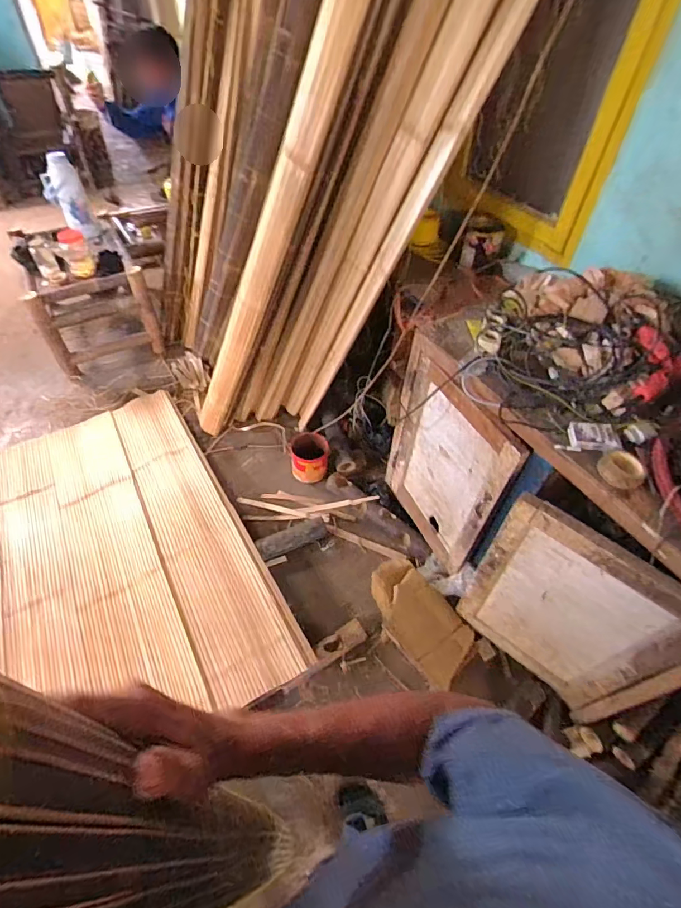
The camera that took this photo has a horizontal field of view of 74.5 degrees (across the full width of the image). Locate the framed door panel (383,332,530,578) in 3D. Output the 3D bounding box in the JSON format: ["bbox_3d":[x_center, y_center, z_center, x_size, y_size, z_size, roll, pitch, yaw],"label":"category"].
[{"bbox_3d":[0.312,0.039,1.386,0.045,0.652,0.474,-18,54,-16],"label":"framed door panel"}]

